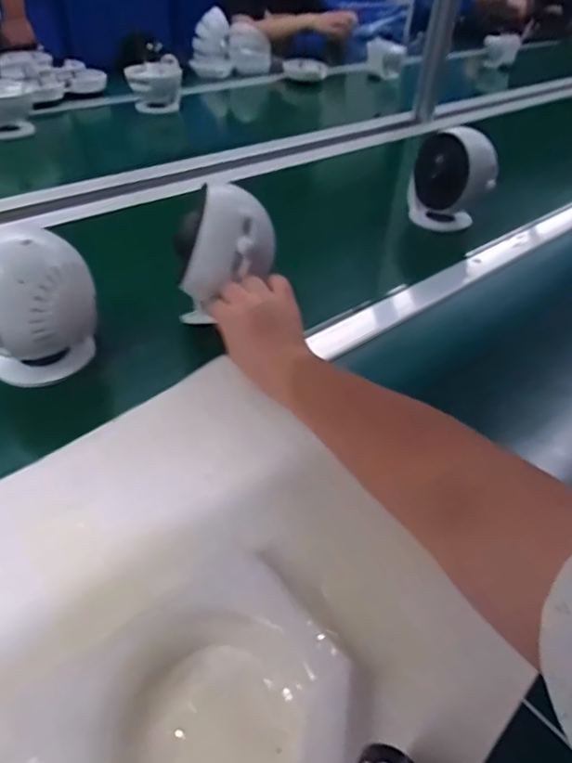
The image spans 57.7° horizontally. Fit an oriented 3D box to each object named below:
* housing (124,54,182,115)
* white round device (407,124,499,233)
[{"bbox_3d":[-0.280,-0.633,1.119,0.116,0.098,0.079,-9,35,-7],"label":"housing"},{"bbox_3d":[0.253,-0.296,0.770,0.077,0.152,0.121,-25,40,-27],"label":"white round device"}]

